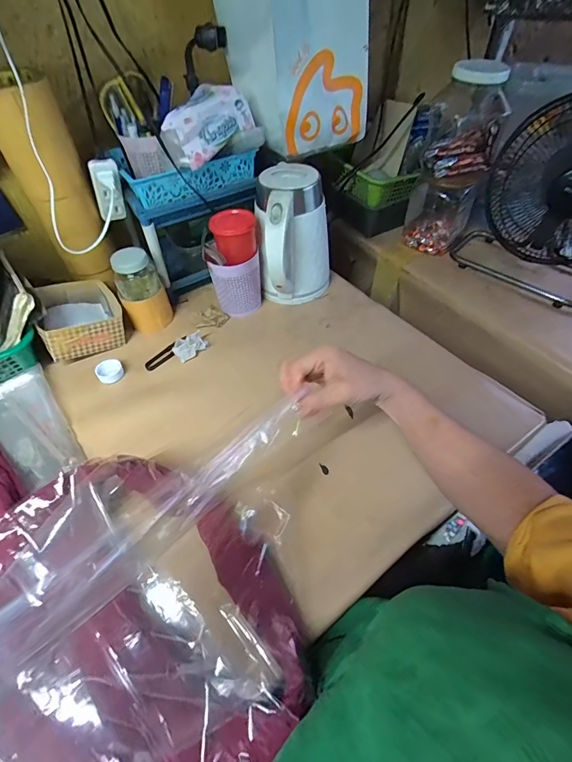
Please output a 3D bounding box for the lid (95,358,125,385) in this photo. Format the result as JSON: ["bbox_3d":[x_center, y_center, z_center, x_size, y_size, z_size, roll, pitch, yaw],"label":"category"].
[{"bbox_3d":[-0.299,-0.017,0.648,0.042,0.019,0.037,-33,57,-23],"label":"lid"}]

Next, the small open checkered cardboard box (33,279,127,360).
[{"bbox_3d":[-0.371,-0.120,0.692,0.122,0.064,0.150,-24,54,-17],"label":"small open checkered cardboard box"}]

